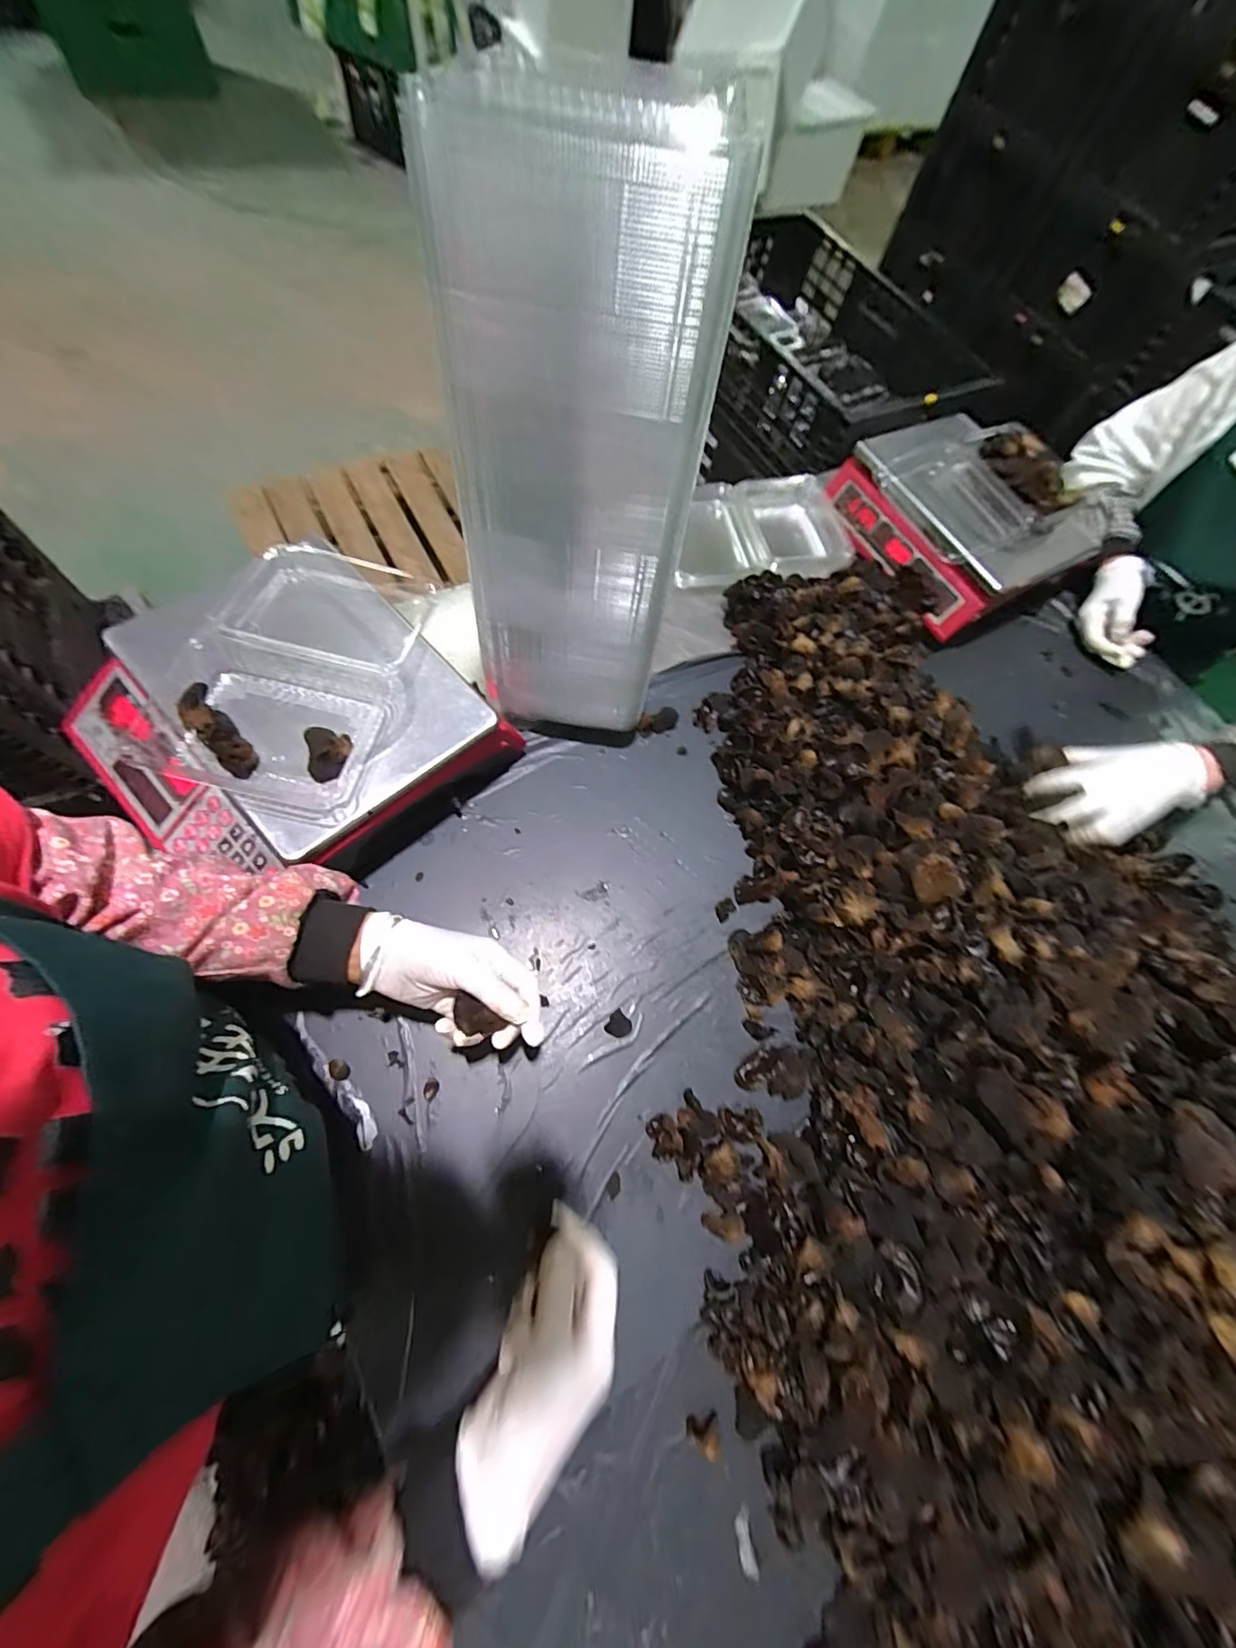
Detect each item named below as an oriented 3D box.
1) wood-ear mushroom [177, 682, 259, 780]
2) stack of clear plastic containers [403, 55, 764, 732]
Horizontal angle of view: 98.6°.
[{"bbox_3d":[-0.341,-0.080,0.449,0.029,0.033,0.088,-37,78,-20],"label":"wood-ear mushroom"},{"bbox_3d":[-0.032,-0.256,0.429,0.174,0.415,0.122,10,67,-4],"label":"stack of clear plastic containers"}]

